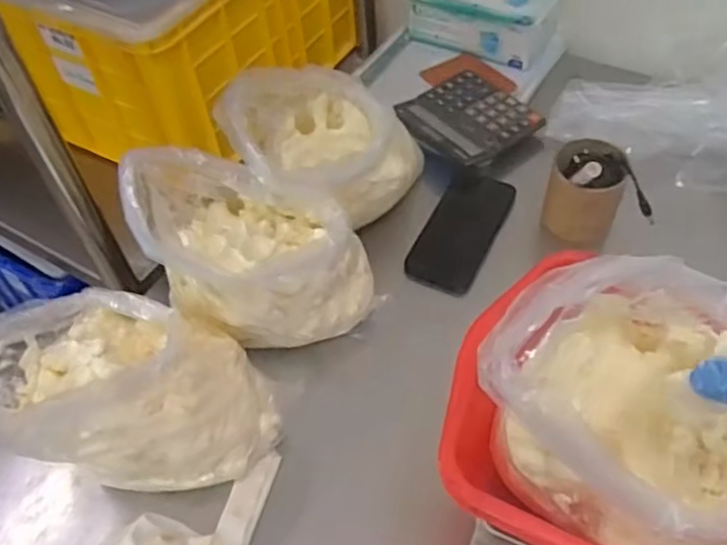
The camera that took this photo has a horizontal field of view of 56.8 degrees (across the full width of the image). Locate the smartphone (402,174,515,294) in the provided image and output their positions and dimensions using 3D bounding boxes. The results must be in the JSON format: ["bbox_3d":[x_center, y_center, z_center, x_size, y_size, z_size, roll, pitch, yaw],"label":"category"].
[{"bbox_3d":[0.116,-0.049,0.798,0.079,0.015,0.174,21,57,19],"label":"smartphone"}]

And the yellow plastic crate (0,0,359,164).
[{"bbox_3d":[-0.248,-0.387,0.977,0.275,0.252,0.426,25,58,23],"label":"yellow plastic crate"}]

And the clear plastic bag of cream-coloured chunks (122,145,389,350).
[{"bbox_3d":[-0.096,-0.019,0.639,0.187,0.207,0.137,7,54,10],"label":"clear plastic bag of cream-coloured chunks"}]

